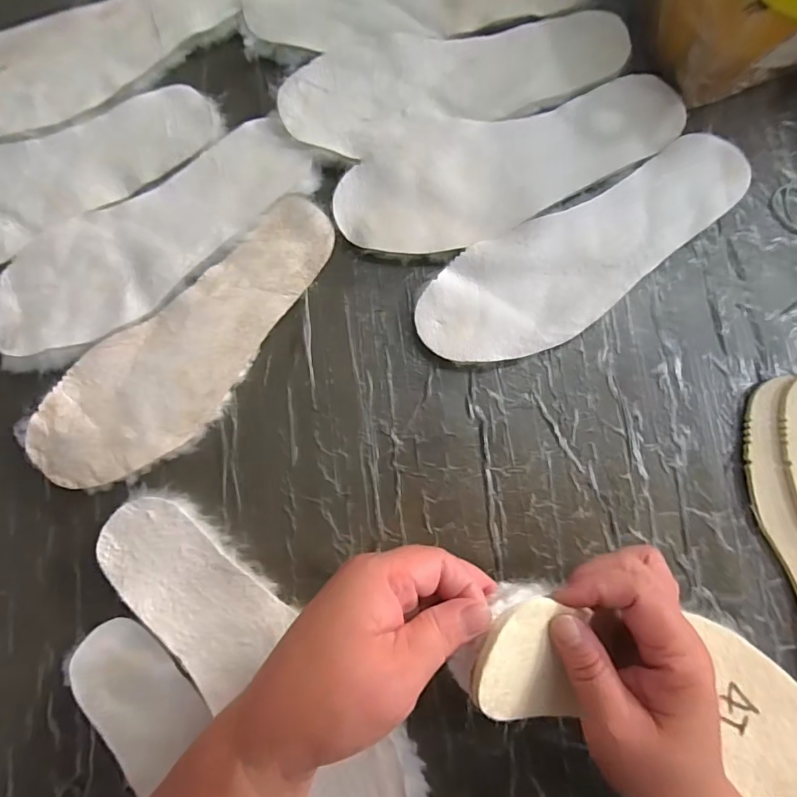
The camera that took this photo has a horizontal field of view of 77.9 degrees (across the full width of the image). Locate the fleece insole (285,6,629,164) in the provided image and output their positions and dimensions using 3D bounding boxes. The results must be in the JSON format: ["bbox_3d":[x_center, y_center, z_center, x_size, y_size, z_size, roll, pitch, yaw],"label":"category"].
[{"bbox_3d":[0.042,-0.239,0.363,0.253,0.008,0.082,-15,84,-2],"label":"fleece insole"}]

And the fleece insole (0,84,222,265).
[{"bbox_3d":[-0.258,-0.160,0.359,0.257,0.009,0.088,-20,85,-2],"label":"fleece insole"}]

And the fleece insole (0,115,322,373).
[{"bbox_3d":[-0.177,-0.113,0.354,0.257,0.007,0.090,-32,85,-3],"label":"fleece insole"}]

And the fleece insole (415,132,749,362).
[{"bbox_3d":[0.134,-0.100,0.349,0.250,0.010,0.084,-28,85,-3],"label":"fleece insole"}]

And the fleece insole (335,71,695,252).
[{"bbox_3d":[0.080,-0.176,0.359,0.254,0.014,0.092,-25,85,-3],"label":"fleece insole"}]

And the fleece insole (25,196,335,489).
[{"bbox_3d":[-0.140,-0.035,0.342,0.251,0.009,0.088,-41,86,-4],"label":"fleece insole"}]

